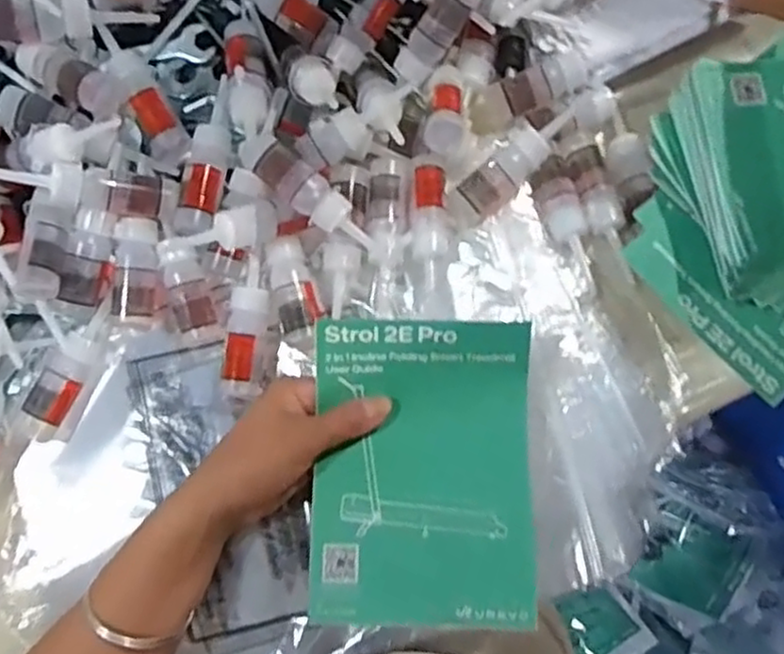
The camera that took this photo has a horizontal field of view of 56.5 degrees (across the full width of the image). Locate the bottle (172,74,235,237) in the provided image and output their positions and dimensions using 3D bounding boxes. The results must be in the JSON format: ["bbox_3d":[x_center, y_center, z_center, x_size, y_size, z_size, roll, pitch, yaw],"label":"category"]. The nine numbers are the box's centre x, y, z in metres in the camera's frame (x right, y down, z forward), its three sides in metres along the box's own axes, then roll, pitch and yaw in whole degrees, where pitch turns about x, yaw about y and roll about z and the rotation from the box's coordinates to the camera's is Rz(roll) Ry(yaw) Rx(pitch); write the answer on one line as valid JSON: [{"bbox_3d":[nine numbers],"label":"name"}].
[{"bbox_3d":[-0.117,-0.109,0.468,0.024,0.020,0.106,8,77,1],"label":"bottle"}]

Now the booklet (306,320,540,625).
[{"bbox_3d":[0.018,0.082,0.414,0.123,0.025,0.165,0,77,0],"label":"booklet"}]

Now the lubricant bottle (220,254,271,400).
[{"bbox_3d":[-0.092,0.002,0.473,0.027,0.024,0.087,4,77,0],"label":"lubricant bottle"}]

